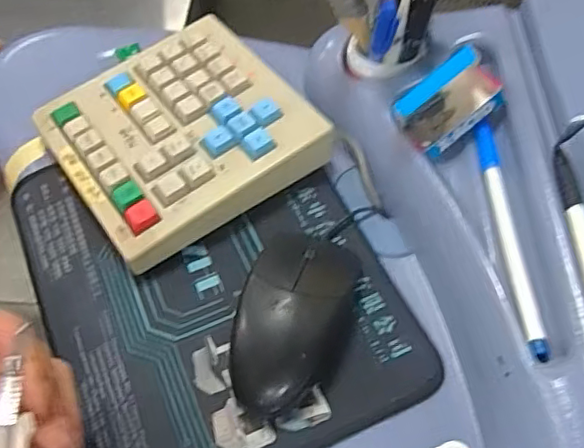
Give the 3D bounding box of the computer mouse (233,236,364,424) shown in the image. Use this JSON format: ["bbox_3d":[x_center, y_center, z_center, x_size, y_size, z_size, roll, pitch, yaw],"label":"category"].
[{"bbox_3d":[-0.001,0.055,0.330,0.057,0.033,0.101,15,57,9],"label":"computer mouse"}]

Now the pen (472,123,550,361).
[{"bbox_3d":[0.120,0.004,0.327,0.012,0.011,0.152,0,56,-1],"label":"pen"}]

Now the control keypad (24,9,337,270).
[{"bbox_3d":[-0.079,-0.066,0.412,0.156,0.038,0.154,-30,61,-19],"label":"control keypad"}]

